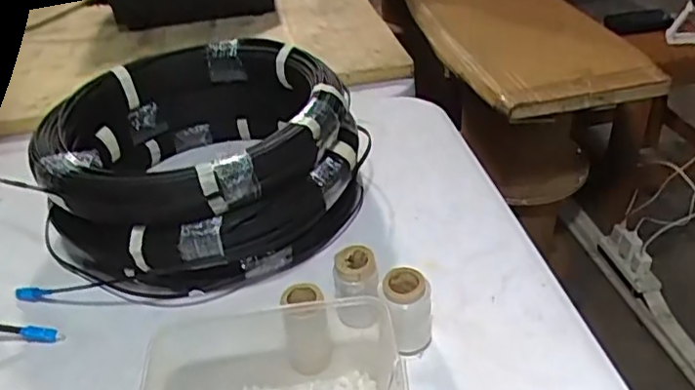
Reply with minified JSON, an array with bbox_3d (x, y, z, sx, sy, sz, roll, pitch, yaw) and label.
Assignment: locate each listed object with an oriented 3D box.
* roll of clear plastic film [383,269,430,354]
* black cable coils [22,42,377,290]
[{"bbox_3d":[0.048,0.092,0.482,0.036,0.064,0.032,-2,36,5],"label":"roll of clear plastic film"},{"bbox_3d":[-0.145,-0.038,0.634,0.288,0.127,0.290,-4,36,3],"label":"black cable coils"}]

